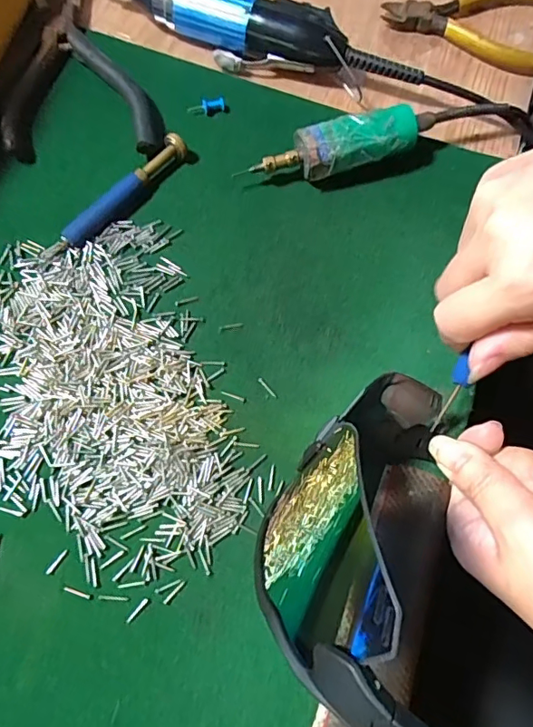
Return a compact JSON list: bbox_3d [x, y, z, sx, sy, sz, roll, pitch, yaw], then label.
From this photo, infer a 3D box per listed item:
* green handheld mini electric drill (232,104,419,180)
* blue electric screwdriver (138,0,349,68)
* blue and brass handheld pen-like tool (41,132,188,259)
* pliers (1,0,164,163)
[{"bbox_3d":[0.036,-0.118,0.290,0.094,0.033,0.023,-12,71,-7],"label":"green handheld mini electric drill"},{"bbox_3d":[-0.032,-0.215,0.323,0.167,0.030,0.028,18,70,4],"label":"blue electric screwdriver"},{"bbox_3d":[-0.082,-0.092,0.284,0.011,0.013,0.098,40,73,11],"label":"blue and brass handheld pen-like tool"},{"bbox_3d":[-0.109,-0.185,0.318,0.087,0.013,0.142,-3,70,-4],"label":"pliers"}]

